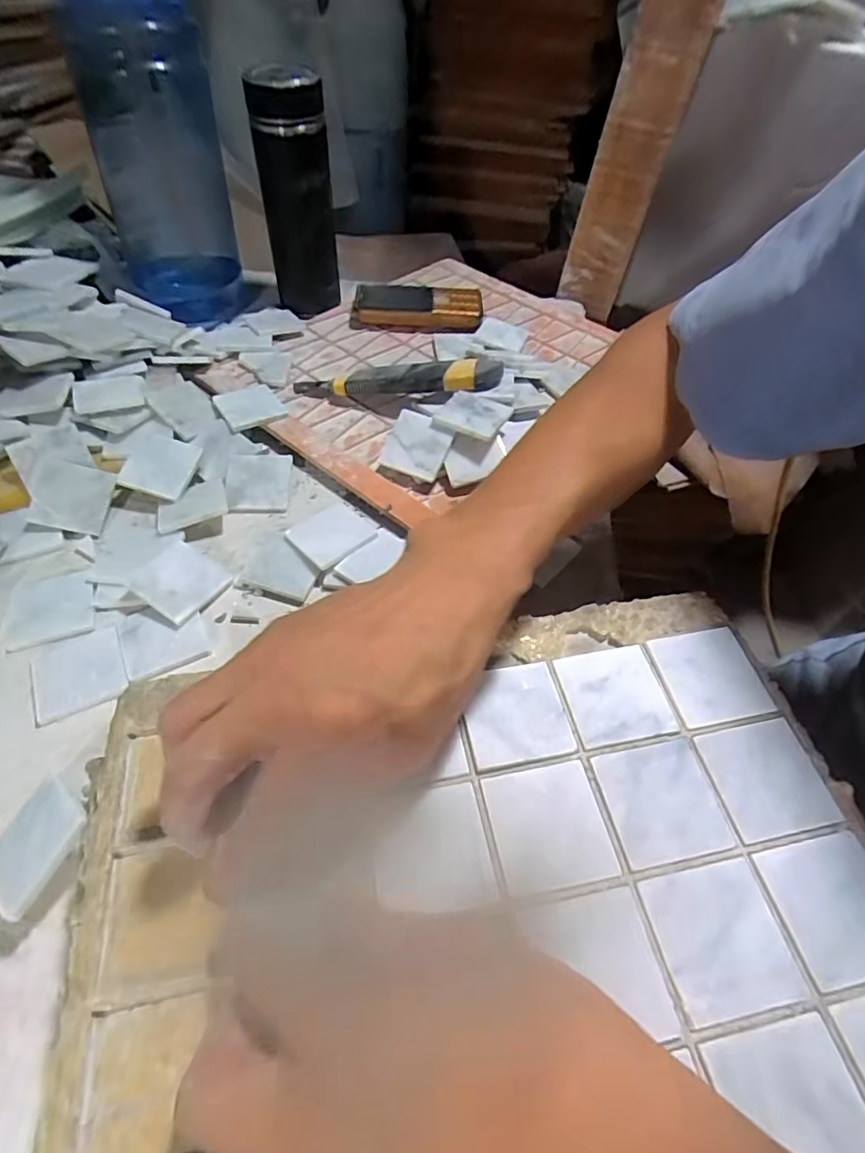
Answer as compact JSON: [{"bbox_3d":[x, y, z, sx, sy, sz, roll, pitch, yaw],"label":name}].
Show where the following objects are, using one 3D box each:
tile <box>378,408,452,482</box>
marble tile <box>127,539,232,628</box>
[{"bbox_3d":[-0.011,-0.101,0.421,0.045,0.008,0.047,22,79,11],"label":"tile"},{"bbox_3d":[-0.163,0.001,0.356,0.047,0.009,0.047,36,50,4],"label":"marble tile"}]

